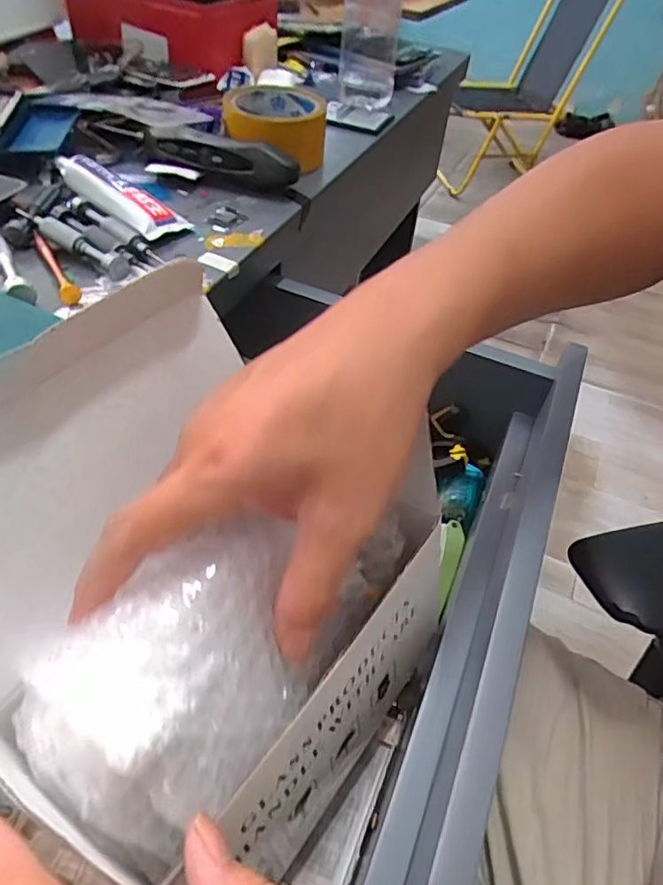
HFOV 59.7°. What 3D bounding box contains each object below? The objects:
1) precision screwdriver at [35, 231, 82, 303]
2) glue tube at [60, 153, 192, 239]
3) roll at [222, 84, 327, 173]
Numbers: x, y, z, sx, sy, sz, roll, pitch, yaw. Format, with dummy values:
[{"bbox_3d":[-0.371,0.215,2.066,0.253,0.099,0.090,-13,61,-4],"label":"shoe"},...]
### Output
[{"bbox_3d":[-0.191,-0.122,0.399,0.012,0.009,0.086,-22,52,-24],"label":"precision screwdriver"},{"bbox_3d":[-0.169,-0.202,0.463,0.044,0.024,0.126,-34,58,-32],"label":"glue tube"},{"bbox_3d":[-0.049,-0.306,0.561,0.083,0.055,0.082,3,46,-3],"label":"roll"}]

